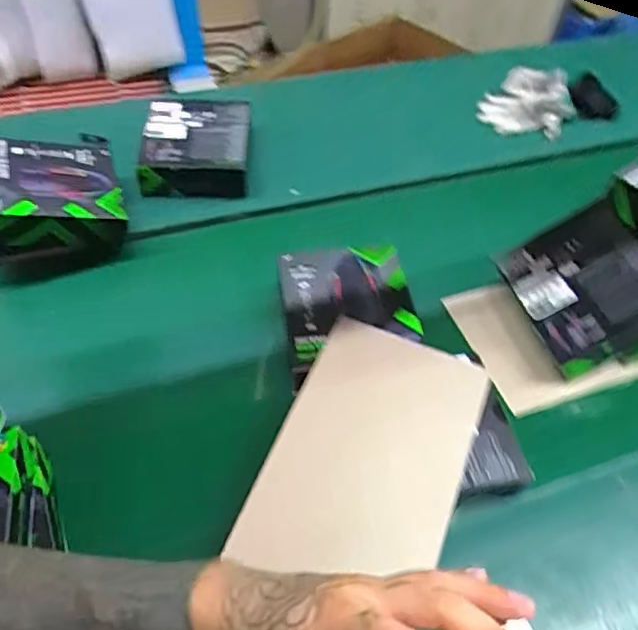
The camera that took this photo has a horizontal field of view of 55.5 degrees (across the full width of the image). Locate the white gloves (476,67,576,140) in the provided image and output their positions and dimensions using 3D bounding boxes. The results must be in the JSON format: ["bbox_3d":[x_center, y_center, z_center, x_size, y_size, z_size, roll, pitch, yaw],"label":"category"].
[{"bbox_3d":[0.415,-0.414,1.192,0.158,0.047,0.224,29,56,19],"label":"white gloves"}]

